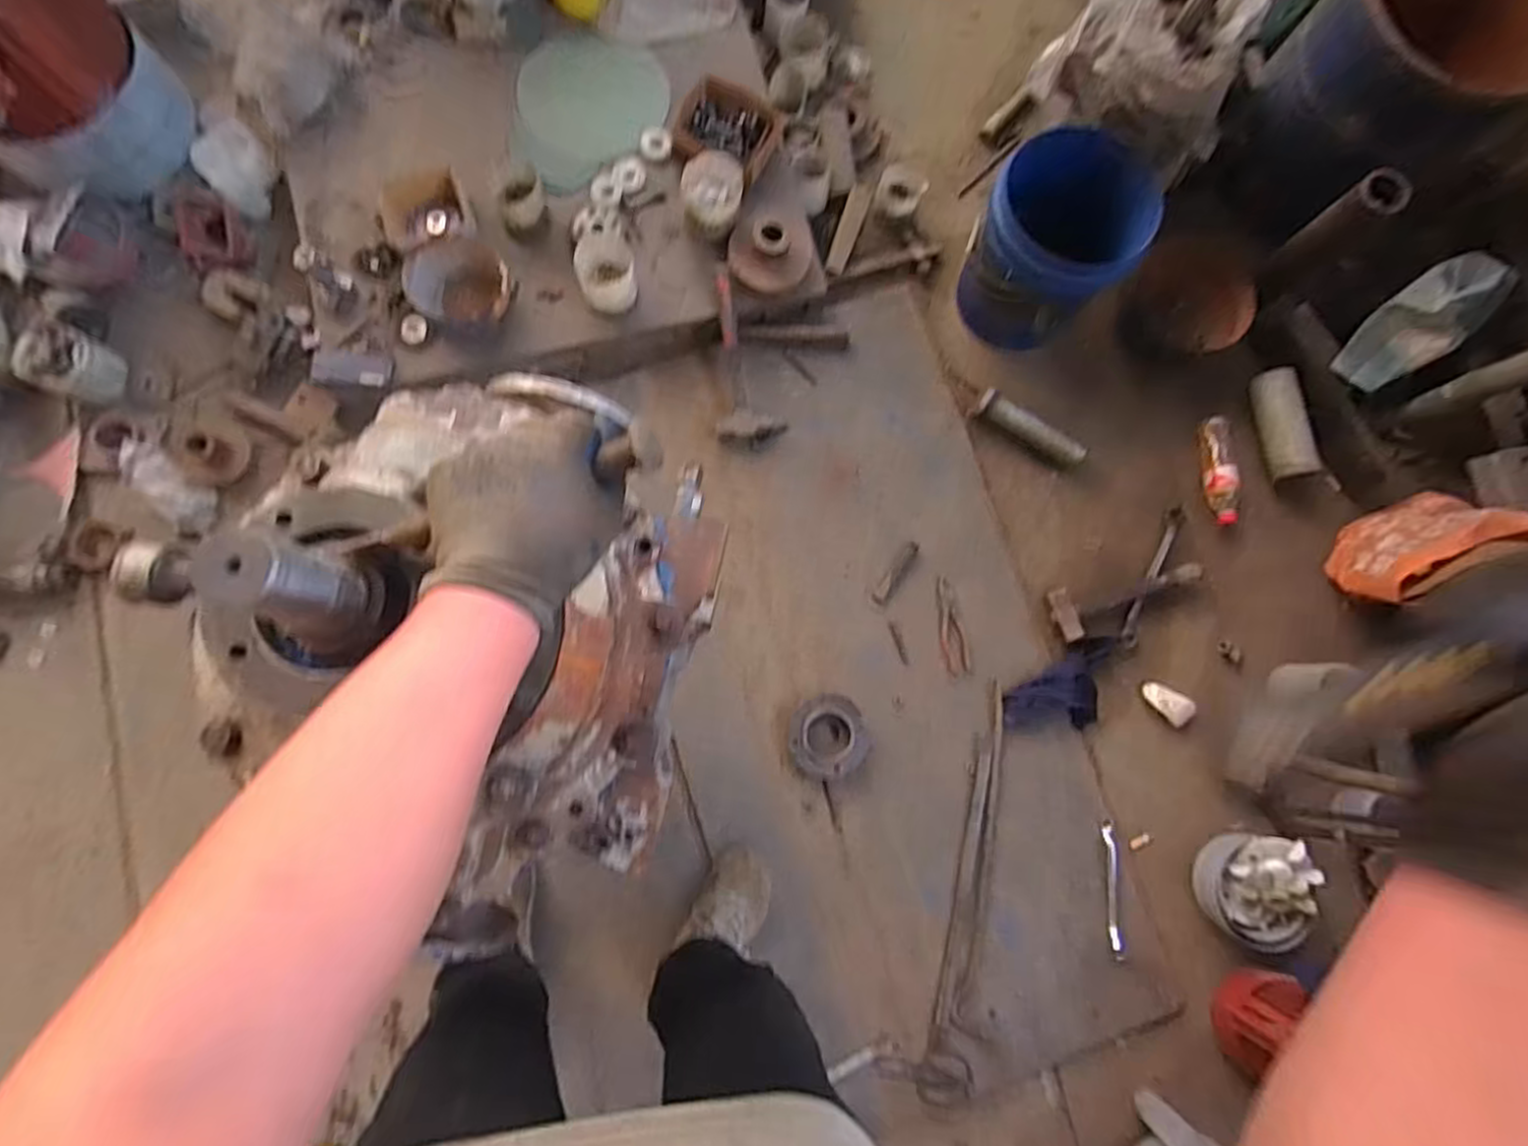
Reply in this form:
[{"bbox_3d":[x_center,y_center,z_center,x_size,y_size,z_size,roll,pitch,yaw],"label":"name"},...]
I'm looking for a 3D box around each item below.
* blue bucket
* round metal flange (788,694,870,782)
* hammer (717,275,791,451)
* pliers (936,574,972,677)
[{"bbox_3d":[0.558,-0.644,1.410,0.312,0.279,0.289,1,81,-4],"label":"blue bucket"},{"bbox_3d":[0.119,0.307,1.358,0.144,0.043,0.153,1,81,-4],"label":"round metal flange"},{"bbox_3d":[-0.034,-0.416,1.423,0.134,0.087,0.324,-5,82,-5],"label":"hammer"},{"bbox_3d":[0.365,0.102,1.419,0.051,0.011,0.189,-9,82,-6],"label":"pliers"}]

